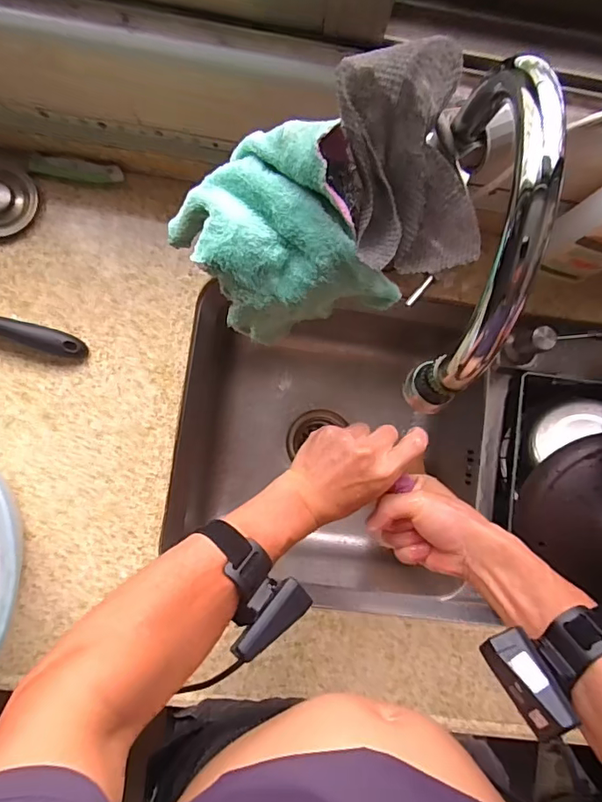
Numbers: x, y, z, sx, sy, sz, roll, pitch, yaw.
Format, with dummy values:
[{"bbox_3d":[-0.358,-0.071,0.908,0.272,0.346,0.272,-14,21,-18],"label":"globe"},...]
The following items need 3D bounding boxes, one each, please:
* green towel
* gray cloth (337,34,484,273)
[{"bbox_3d":[-0.015,-0.116,0.379,0.117,0.117,0.144,-34,89,-6],"label":"green towel"},{"bbox_3d":[0.074,-0.154,0.327,0.078,0.087,0.125,-11,87,-5],"label":"gray cloth"}]

